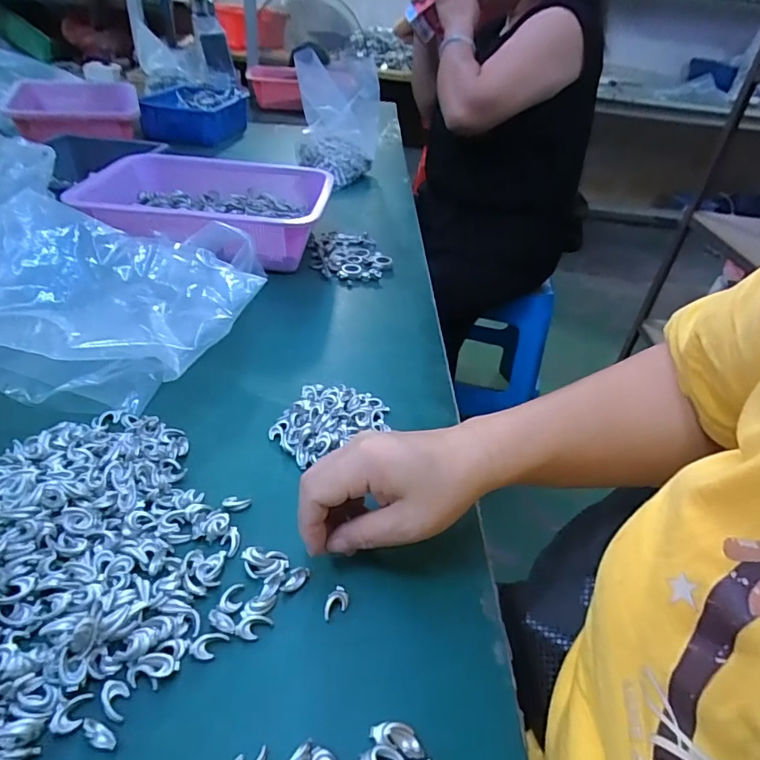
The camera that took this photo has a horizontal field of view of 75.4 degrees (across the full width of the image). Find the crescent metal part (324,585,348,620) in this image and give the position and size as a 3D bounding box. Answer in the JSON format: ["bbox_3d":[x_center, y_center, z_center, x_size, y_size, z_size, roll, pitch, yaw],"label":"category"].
[{"bbox_3d":[-0.026,0.135,0.299,0.013,0.005,0.020,9,38,2],"label":"crescent metal part"}]

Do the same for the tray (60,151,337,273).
[{"bbox_3d":[-0.238,-0.231,0.672,0.310,0.076,0.233,3,38,-3],"label":"tray"}]

